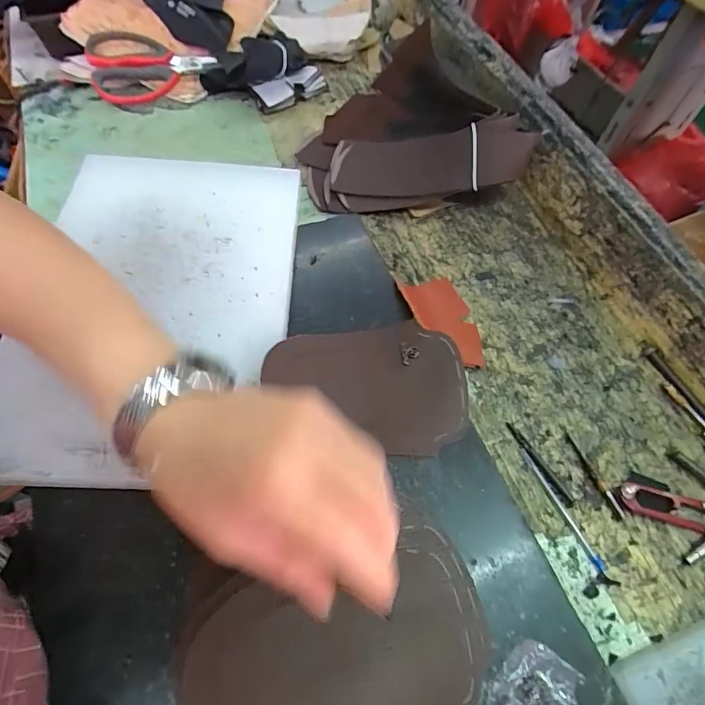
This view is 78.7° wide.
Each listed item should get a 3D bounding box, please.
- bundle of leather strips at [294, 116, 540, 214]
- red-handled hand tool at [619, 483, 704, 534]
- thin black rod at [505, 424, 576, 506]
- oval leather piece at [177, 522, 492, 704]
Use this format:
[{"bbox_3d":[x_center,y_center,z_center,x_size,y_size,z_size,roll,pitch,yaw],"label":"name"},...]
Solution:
[{"bbox_3d":[0.058,-0.193,0.459,0.244,0.029,0.093,6,90,17],"label":"bundle of leather strips"},{"bbox_3d":[0.244,0.119,0.330,0.073,0.004,0.024,14,61,4],"label":"red-handled hand tool"},{"bbox_3d":[0.152,0.088,0.349,0.008,0.004,0.074,-29,67,-19],"label":"thin black rod"},{"bbox_3d":[-0.008,0.173,0.250,0.171,0.012,0.098,-12,62,-11],"label":"oval leather piece"}]

